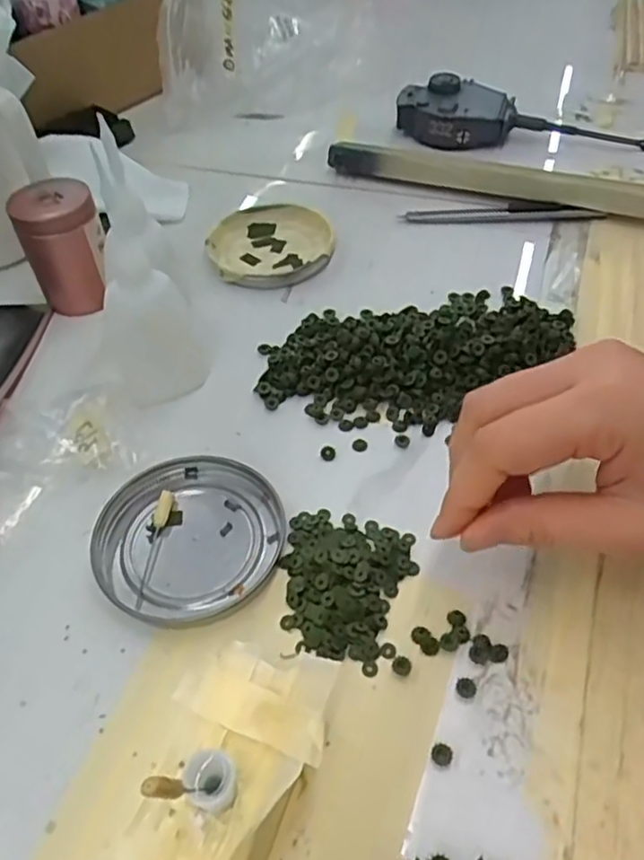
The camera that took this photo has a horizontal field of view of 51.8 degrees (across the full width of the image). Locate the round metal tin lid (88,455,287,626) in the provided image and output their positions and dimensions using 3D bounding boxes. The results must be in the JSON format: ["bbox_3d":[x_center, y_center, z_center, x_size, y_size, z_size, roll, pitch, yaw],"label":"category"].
[{"bbox_3d":[-0.057,0.044,0.283,0.075,0.009,0.075,-1,50,1],"label":"round metal tin lid"}]

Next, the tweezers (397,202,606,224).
[{"bbox_3d":[0.117,-0.144,0.438,0.126,0.011,0.013,4,50,5],"label":"tweezers"}]

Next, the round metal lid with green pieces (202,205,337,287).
[{"bbox_3d":[-0.033,-0.118,0.423,0.079,0.009,0.076,-1,50,1],"label":"round metal lid with green pieces"}]

